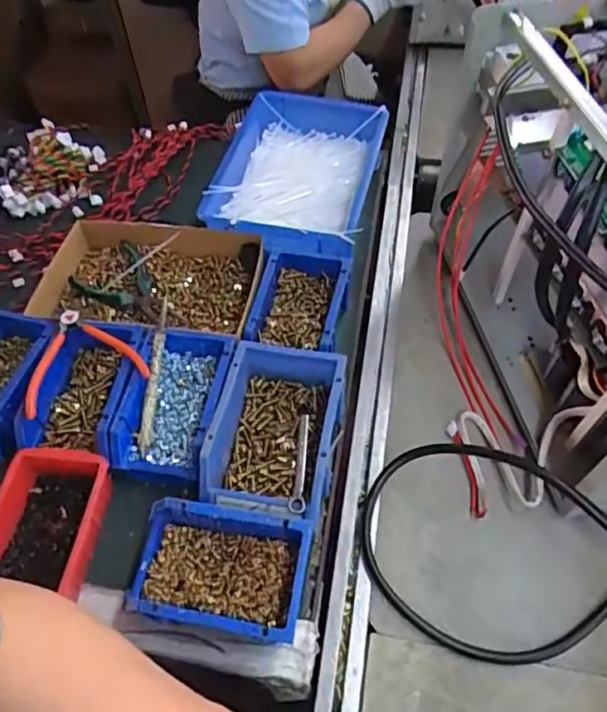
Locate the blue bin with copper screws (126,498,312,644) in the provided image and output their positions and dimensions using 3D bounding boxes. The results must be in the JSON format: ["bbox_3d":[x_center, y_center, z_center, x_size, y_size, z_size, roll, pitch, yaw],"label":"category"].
[{"bbox_3d":[-0.077,0.197,0.527,0.156,0.063,0.101,8,57,7],"label":"blue bin with copper screws"}]

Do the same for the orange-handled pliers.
[{"bbox_3d":[-0.248,-0.003,0.626,0.122,0.018,0.119,-25,59,-14],"label":"orange-handled pliers"}]

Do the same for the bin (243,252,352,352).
[{"bbox_3d":[-0.003,-0.061,0.707,0.108,0.060,0.145,7,57,7],"label":"bin"}]

